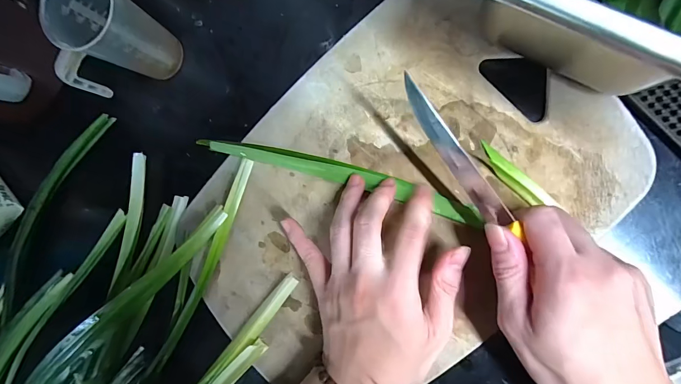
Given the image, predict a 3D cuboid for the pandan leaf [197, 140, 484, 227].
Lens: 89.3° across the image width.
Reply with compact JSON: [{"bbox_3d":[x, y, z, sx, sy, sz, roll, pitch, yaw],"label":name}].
[{"bbox_3d":[-0.006,-0.015,0.275,0.231,0.007,0.018,16,93,12],"label":"pandan leaf"}]

